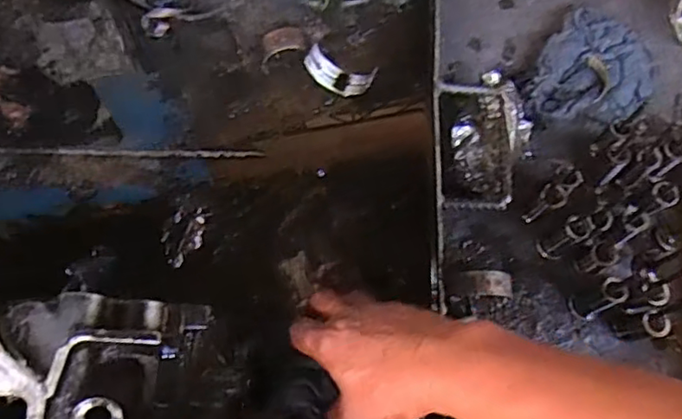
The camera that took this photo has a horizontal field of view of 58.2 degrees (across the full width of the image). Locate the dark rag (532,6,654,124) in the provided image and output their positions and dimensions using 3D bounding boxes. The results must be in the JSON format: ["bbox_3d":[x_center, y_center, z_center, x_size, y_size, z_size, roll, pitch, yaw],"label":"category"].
[{"bbox_3d":[0.273,-0.149,0.656,0.117,0.024,0.140,18,72,8],"label":"dark rag"}]

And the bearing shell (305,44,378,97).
[{"bbox_3d":[-0.001,-0.142,0.649,0.074,0.031,0.030,26,73,10],"label":"bearing shell"}]

